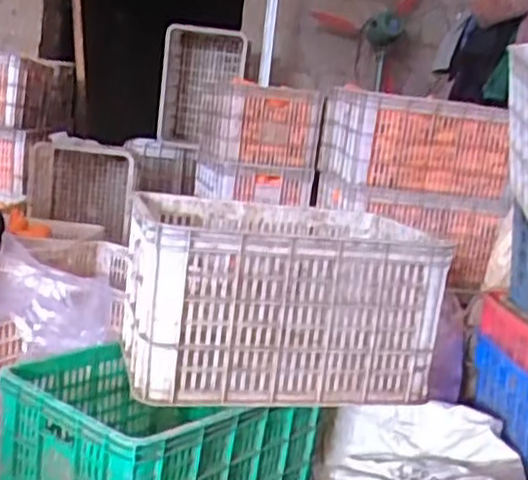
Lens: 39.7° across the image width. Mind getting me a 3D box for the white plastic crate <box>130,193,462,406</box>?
[{"bbox_3d":[0.016,0.091,1.307,0.487,0.264,0.344,4,11,-15],"label":"white plastic crate"}]

